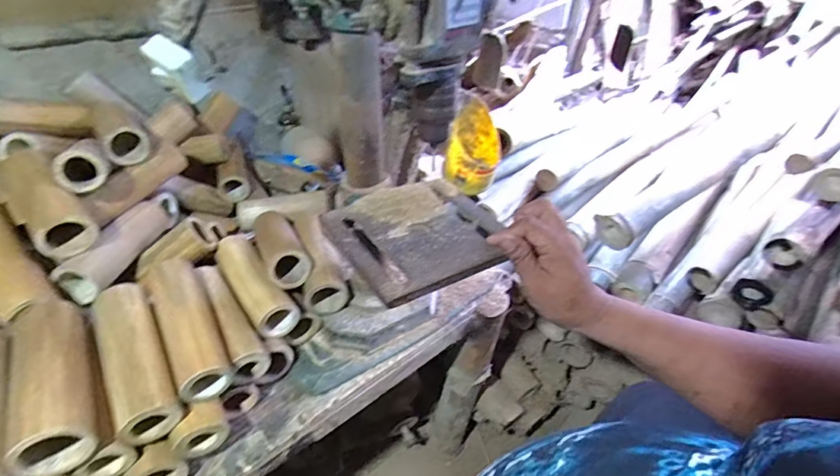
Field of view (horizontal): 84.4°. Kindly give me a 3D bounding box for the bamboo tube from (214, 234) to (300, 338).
[{"bbox_3d":[-0.229,0.056,0.629,0.054,0.047,0.181,-24,47,-30],"label":"bamboo tube"}]

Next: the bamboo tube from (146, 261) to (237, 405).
[{"bbox_3d":[-0.264,0.096,0.529,0.056,0.051,0.183,-20,46,-28],"label":"bamboo tube"}]

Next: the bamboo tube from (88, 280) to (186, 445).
[{"bbox_3d":[-0.306,0.127,0.498,0.057,0.050,0.183,-22,47,-29],"label":"bamboo tube"}]

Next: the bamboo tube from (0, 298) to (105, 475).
[{"bbox_3d":[-0.359,0.134,0.452,0.066,0.055,0.181,-20,46,-28],"label":"bamboo tube"}]

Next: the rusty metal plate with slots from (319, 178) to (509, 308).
[{"bbox_3d":[-0.002,-0.008,0.484,0.162,0.020,0.157,-17,44,-24],"label":"rusty metal plate with slots"}]

